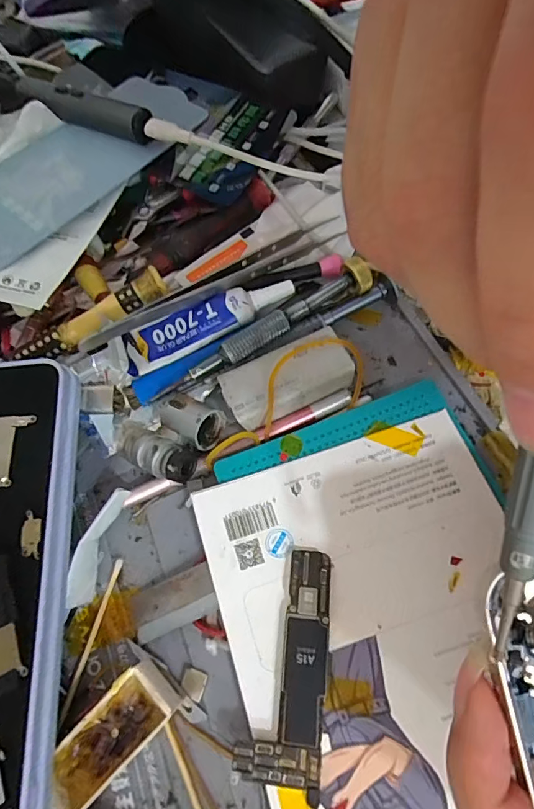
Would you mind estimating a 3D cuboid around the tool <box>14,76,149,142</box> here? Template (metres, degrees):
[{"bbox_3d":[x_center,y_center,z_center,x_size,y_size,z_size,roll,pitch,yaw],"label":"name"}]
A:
[{"bbox_3d":[-0.107,-0.175,0.261,0.091,0.016,0.014,22,70,15],"label":"tool"}]

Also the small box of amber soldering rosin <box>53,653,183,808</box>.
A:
[{"bbox_3d":[-0.055,0.118,0.160,0.022,0.016,0.048,39,75,20],"label":"small box of amber soldering rosin"}]

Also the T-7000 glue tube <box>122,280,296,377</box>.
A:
[{"bbox_3d":[-0.029,-0.043,0.223,0.088,0.016,0.021,-24,66,-5],"label":"T-7000 glue tube"}]

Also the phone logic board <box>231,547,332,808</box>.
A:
[{"bbox_3d":[0.008,0.093,0.162,0.028,0.004,0.077,4,66,8],"label":"phone logic board"}]

